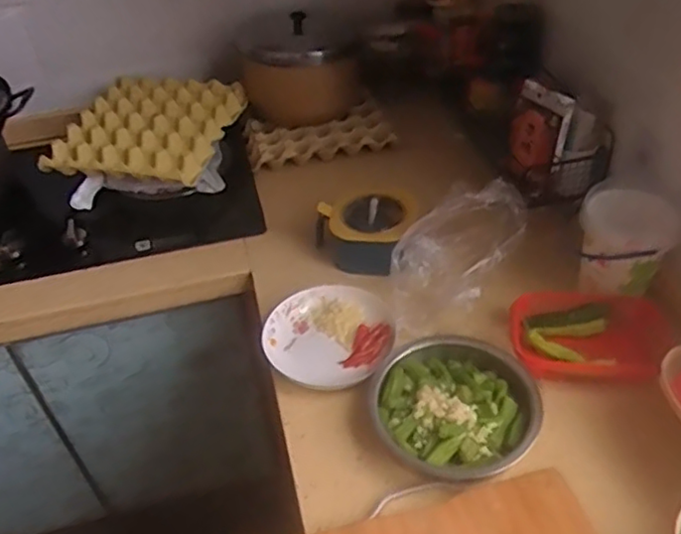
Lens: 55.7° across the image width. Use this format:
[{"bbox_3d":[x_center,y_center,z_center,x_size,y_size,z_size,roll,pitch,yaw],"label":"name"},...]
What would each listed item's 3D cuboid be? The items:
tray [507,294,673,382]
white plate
[{"bbox_3d":[0.305,0.089,0.803,0.183,0.038,0.129,0,42,6],"label":"tray"},{"bbox_3d":[-0.015,0.085,0.842,0.164,0.030,0.162,-3,41,2],"label":"white plate"}]

